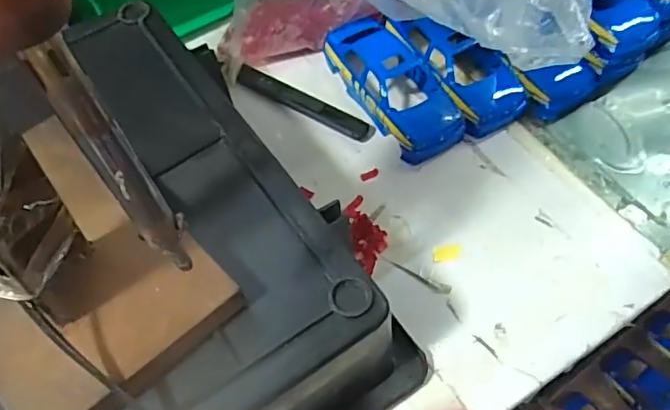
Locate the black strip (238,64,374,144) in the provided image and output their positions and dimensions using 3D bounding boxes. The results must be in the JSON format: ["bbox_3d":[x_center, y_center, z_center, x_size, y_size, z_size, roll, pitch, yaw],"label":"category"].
[{"bbox_3d":[-0.024,-0.079,0.443,0.122,0.004,0.020,28,63,19],"label":"black strip"}]

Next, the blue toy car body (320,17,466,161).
[{"bbox_3d":[0.043,-0.092,0.428,0.060,0.040,0.125,-23,60,-12],"label":"blue toy car body"}]

